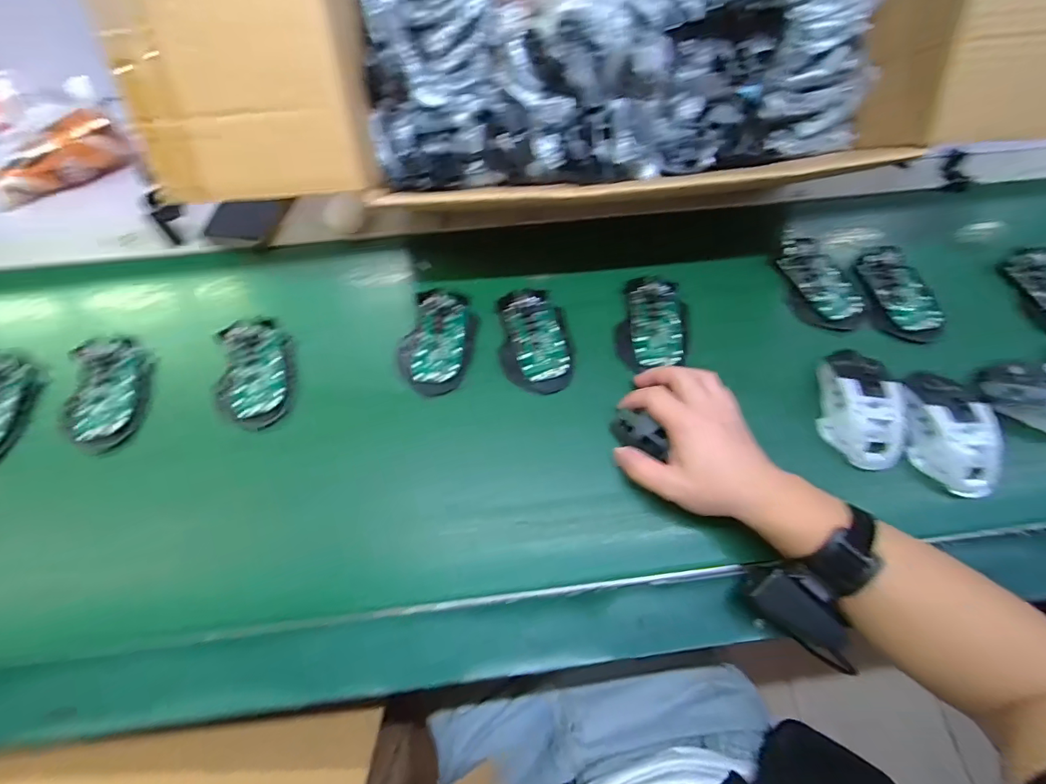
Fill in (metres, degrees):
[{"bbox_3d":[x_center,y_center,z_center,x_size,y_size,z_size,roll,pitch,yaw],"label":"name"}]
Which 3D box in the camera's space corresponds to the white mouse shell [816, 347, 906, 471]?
[{"bbox_3d":[0.316,0.010,0.443,0.062,0.038,0.119,-1,64,0],"label":"white mouse shell"}]

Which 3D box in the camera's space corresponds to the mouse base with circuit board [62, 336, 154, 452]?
[{"bbox_3d":[-0.403,-0.001,0.457,0.065,0.024,0.112,-6,64,-2],"label":"mouse base with circuit board"}]

